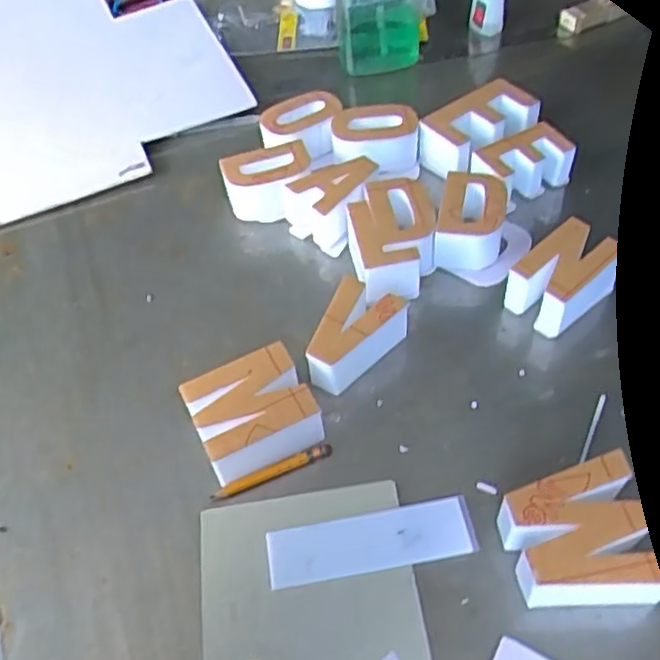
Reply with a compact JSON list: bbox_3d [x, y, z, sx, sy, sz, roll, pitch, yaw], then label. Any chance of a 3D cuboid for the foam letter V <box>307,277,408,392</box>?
[{"bbox_3d":[0.022,0.009,0.544,0.054,0.049,0.086,17,55,19],"label":"foam letter V"}]

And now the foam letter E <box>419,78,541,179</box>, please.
[{"bbox_3d":[0.152,-0.203,0.703,0.117,0.050,0.072,-35,56,-20],"label":"foam letter E"}]

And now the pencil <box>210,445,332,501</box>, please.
[{"bbox_3d":[-0.041,0.103,0.497,0.091,0.004,0.010,-20,52,-10],"label":"pencil"}]

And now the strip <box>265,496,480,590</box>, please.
[{"bbox_3d":[0.027,0.142,0.460,0.135,0.005,0.038,-10,51,-2],"label":"strip"}]

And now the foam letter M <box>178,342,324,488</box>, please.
[{"bbox_3d":[-0.057,0.062,0.510,0.081,0.046,0.072,-23,53,-12],"label":"foam letter M"}]

